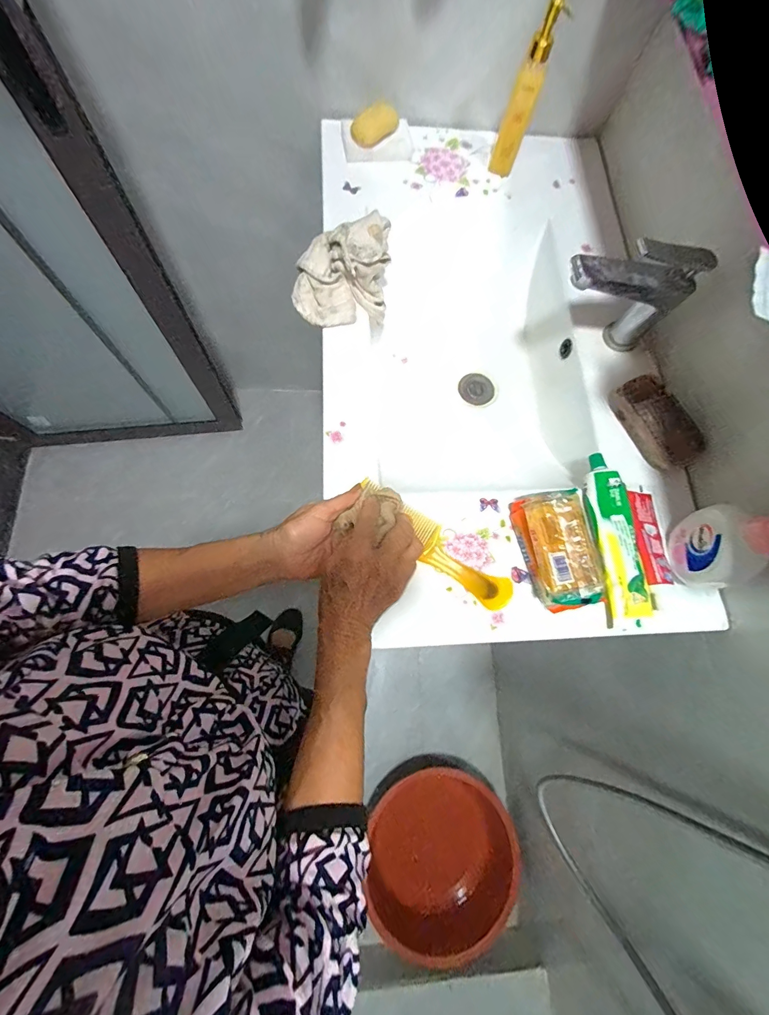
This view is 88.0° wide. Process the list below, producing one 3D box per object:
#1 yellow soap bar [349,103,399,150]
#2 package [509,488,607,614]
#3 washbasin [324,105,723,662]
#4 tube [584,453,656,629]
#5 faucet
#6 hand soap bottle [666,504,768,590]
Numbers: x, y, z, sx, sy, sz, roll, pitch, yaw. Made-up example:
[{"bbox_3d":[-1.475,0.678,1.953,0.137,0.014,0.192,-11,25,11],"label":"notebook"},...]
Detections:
[{"bbox_3d":[-0.014,-0.583,0.606,0.050,0.021,0.078,44,78,9],"label":"yellow soap bar"},{"bbox_3d":[0.184,0.048,0.433,0.079,0.063,0.123,-10,76,-5],"label":"package"},{"bbox_3d":[0.163,-0.211,0.595,0.373,0.173,0.767,-3,75,-3],"label":"washbasin"},{"bbox_3d":[0.270,0.032,0.463,0.053,0.019,0.197,-2,75,-3],"label":"tube"},{"bbox_3d":[0.291,-0.263,0.504,0.154,0.126,0.047,1,75,-2],"label":"faucet"},{"bbox_3d":[0.352,0.036,0.396,0.053,0.137,0.084,-13,76,-6],"label":"hand soap bottle"}]

